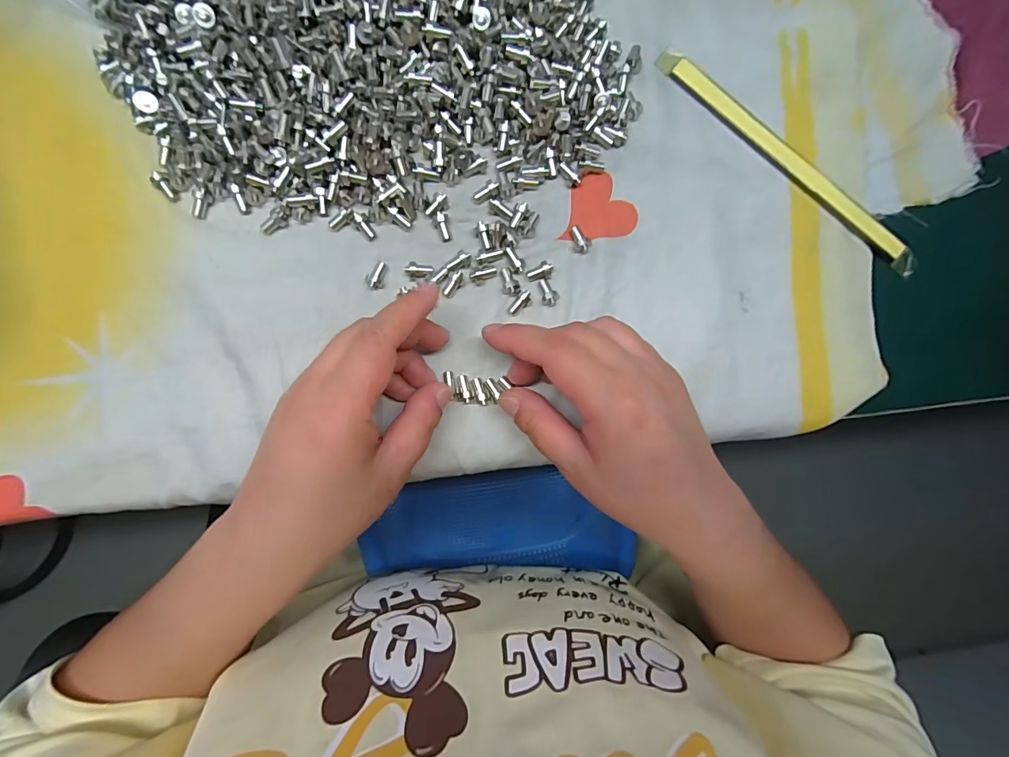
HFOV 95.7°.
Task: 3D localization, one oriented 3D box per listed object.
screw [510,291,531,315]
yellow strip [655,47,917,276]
[{"bbox_3d":[0.010,-0.043,0.263,0.006,0.006,0.015,41,101,-4],"label":"screw"},{"bbox_3d":[0.171,-0.130,0.273,0.197,0.006,0.016,39,88,-4],"label":"yellow strip"}]

